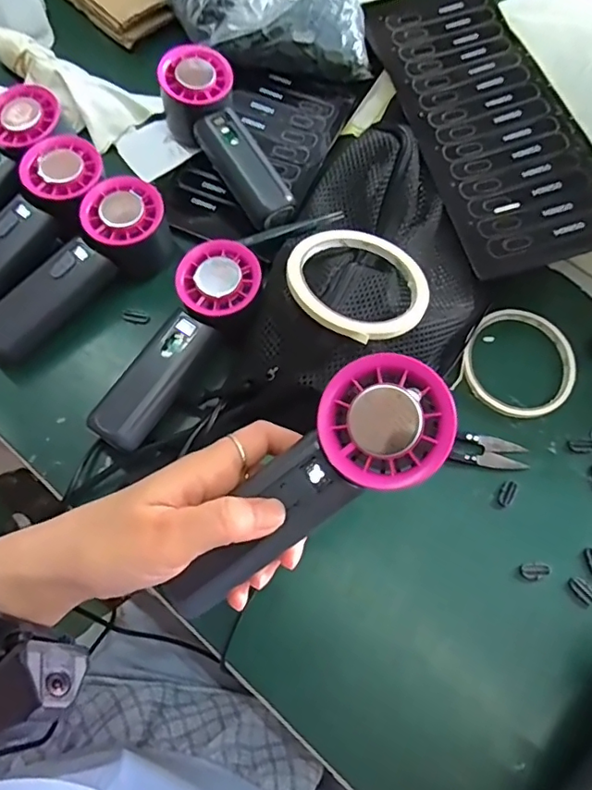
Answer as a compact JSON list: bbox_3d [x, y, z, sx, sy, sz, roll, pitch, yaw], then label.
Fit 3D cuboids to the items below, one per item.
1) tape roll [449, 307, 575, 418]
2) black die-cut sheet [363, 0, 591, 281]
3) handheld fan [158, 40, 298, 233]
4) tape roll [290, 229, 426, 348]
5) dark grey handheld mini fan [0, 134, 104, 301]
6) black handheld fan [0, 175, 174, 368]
[{"bbox_3d":[0.171,-0.026,0.412,0.082,0.008,0.090,2,68,-4],"label":"tape roll"},{"bbox_3d":[0.150,-0.237,0.449,0.128,0.007,0.309,-18,68,1],"label":"black die-cut sheet"},{"bbox_3d":[-0.057,-0.200,0.435,0.058,0.054,0.160,-24,72,-10],"label":"handheld fan"},{"bbox_3d":[0.041,-0.075,0.362,0.086,0.008,0.095,-35,71,-22],"label":"tape roll"},{"bbox_3d":[-0.198,-0.116,0.401,0.063,0.051,0.158,30,69,8],"label":"dark grey handheld mini fan"},{"bbox_3d":[-0.162,-0.090,0.396,0.160,0.052,0.057,-40,75,-14],"label":"black handheld fan"}]

